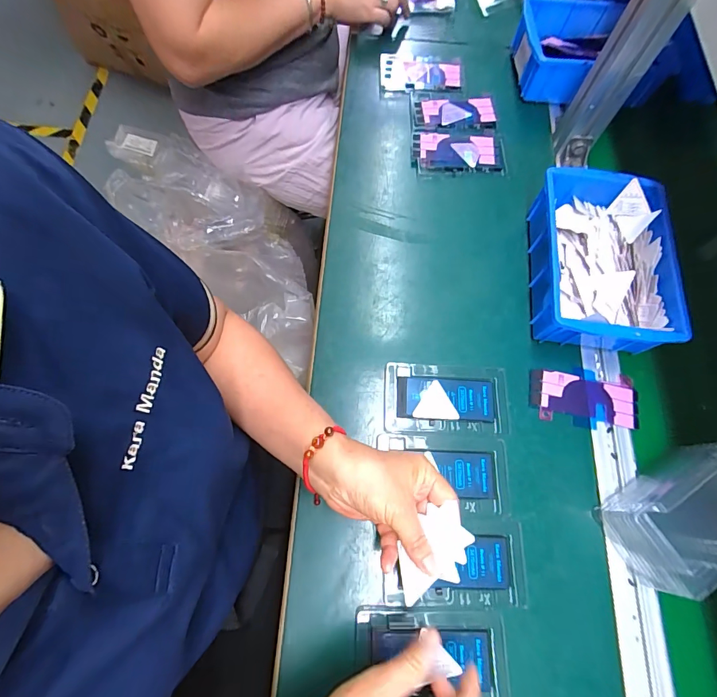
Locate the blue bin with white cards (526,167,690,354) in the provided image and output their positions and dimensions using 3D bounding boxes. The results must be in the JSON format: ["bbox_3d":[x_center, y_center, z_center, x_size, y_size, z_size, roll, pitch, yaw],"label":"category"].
[{"bbox_3d":[0.270,-0.096,0.440,0.138,0.062,0.198,7,70,2],"label":"blue bin with white cards"}]

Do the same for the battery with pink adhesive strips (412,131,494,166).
[{"bbox_3d":[0.127,-0.266,0.526,0.107,0.008,0.051,3,70,0],"label":"battery with pink adhesive strips"}]

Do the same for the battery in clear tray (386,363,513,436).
[{"bbox_3d":[0.093,0.053,0.412,0.128,0.008,0.072,2,70,0],"label":"battery in clear tray"}]

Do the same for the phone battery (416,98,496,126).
[{"bbox_3d":[0.136,-0.332,0.548,0.105,0.004,0.049,-4,70,-2],"label":"phone battery"}]

